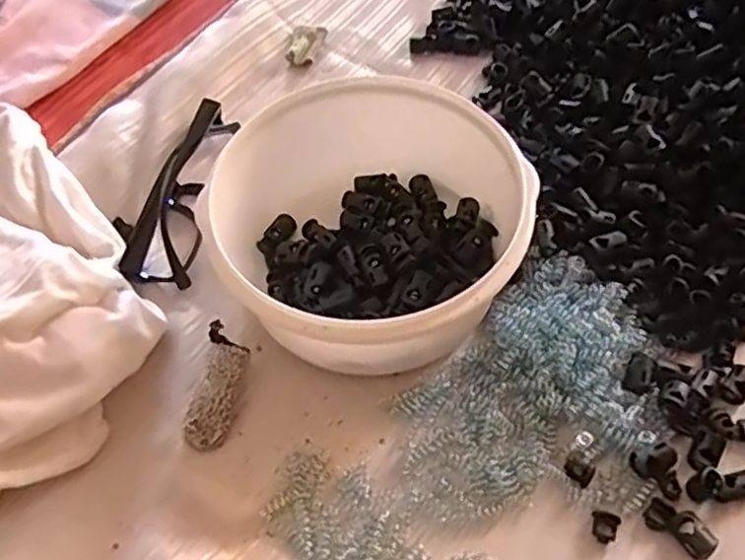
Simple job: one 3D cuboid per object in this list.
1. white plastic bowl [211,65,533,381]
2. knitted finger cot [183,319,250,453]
[{"bbox_3d":[0.004,-0.027,0.360,0.149,0.075,0.151,-1,57,2],"label":"white plastic bowl"},{"bbox_3d":[-0.080,0.056,0.350,0.022,0.017,0.063,6,58,7],"label":"knitted finger cot"}]

